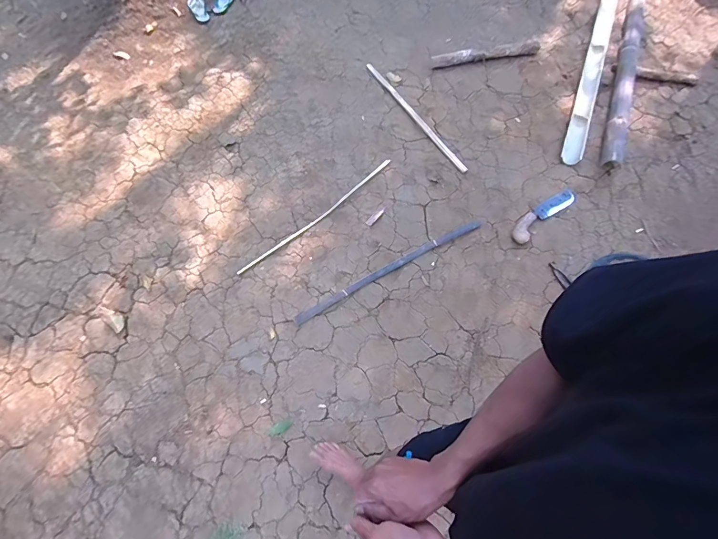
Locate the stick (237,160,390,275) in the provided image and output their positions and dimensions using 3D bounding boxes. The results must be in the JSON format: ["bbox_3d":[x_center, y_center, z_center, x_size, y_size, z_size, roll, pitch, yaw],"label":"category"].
[{"bbox_3d":[-0.177,-0.247,1.756,0.881,0.013,0.046,-40,68,-14],"label":"stick"}]

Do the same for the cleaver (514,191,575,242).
[{"bbox_3d":[0.800,-0.241,1.653,0.364,0.028,0.084,-37,68,-13],"label":"cleaver"}]

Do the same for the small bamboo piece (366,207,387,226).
[{"bbox_3d":[0.078,-0.241,1.720,0.031,0.004,0.119,40,73,19],"label":"small bamboo piece"}]

